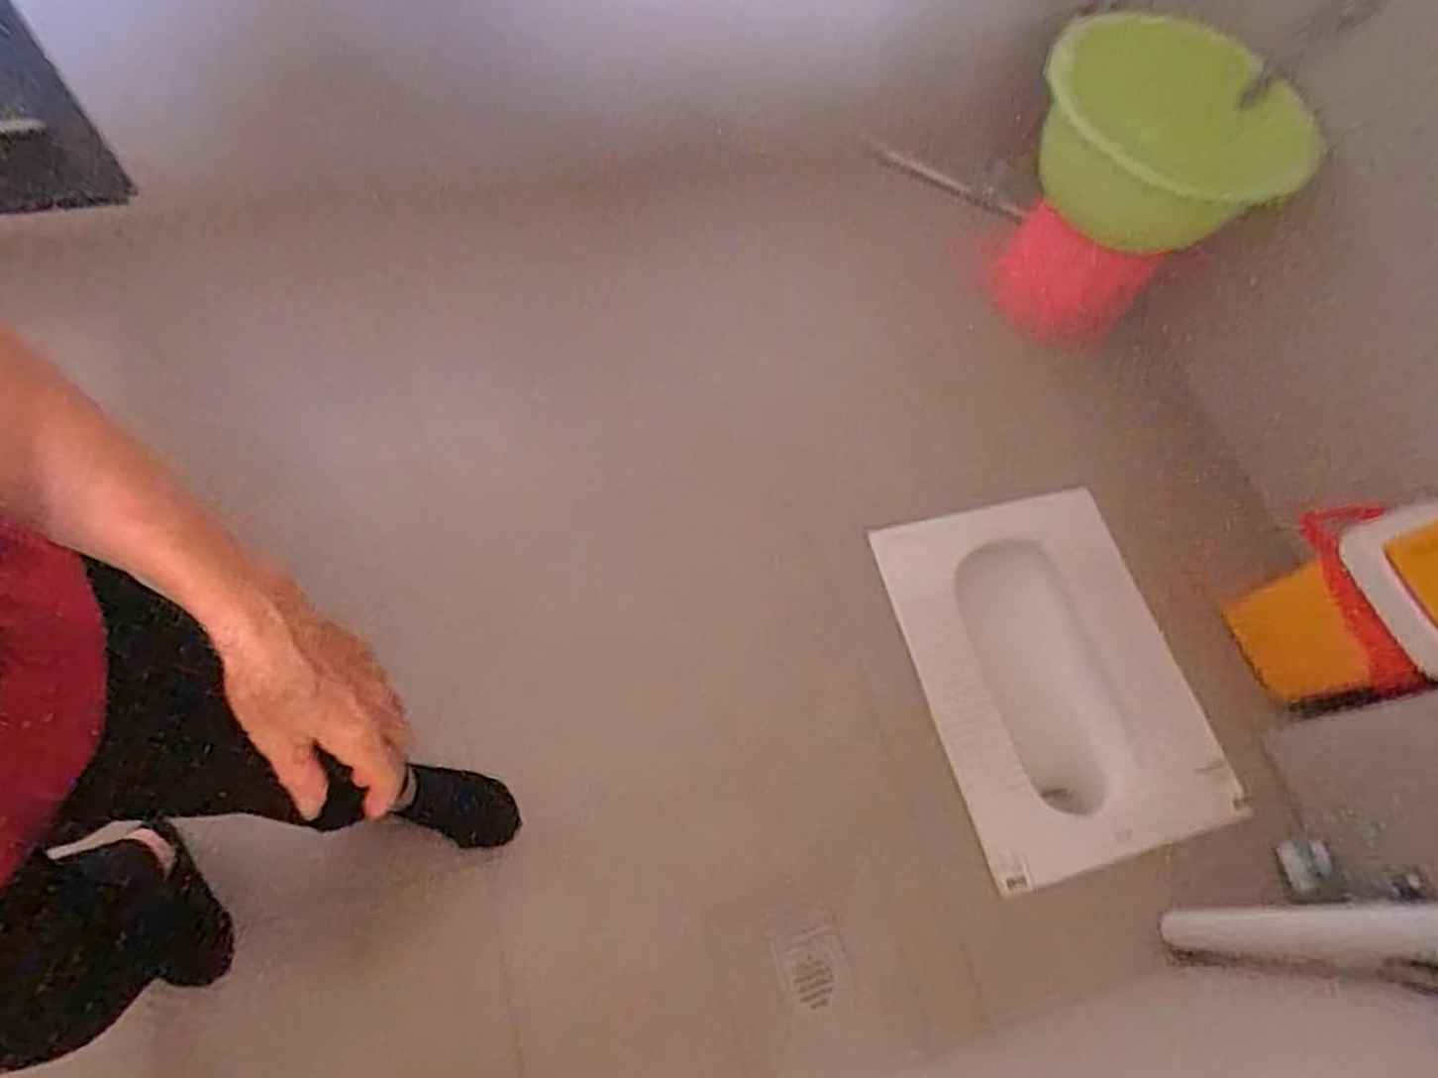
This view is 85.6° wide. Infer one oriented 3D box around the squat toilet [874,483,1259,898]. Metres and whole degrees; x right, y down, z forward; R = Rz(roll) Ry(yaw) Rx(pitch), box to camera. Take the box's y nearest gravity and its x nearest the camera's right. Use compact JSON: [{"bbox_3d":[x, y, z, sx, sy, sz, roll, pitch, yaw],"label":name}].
[{"bbox_3d":[0.557,0.223,1.346,0.458,0.115,0.631,-10,68,-12],"label":"squat toilet"}]

